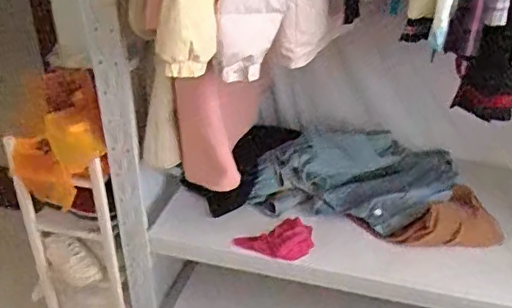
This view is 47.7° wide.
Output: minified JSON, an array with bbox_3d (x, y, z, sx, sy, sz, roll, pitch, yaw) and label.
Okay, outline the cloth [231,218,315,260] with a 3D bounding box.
[{"bbox_3d":[0.057,0.224,1.448,0.190,0.037,0.115,-16,36,-23],"label":"cloth"}]

